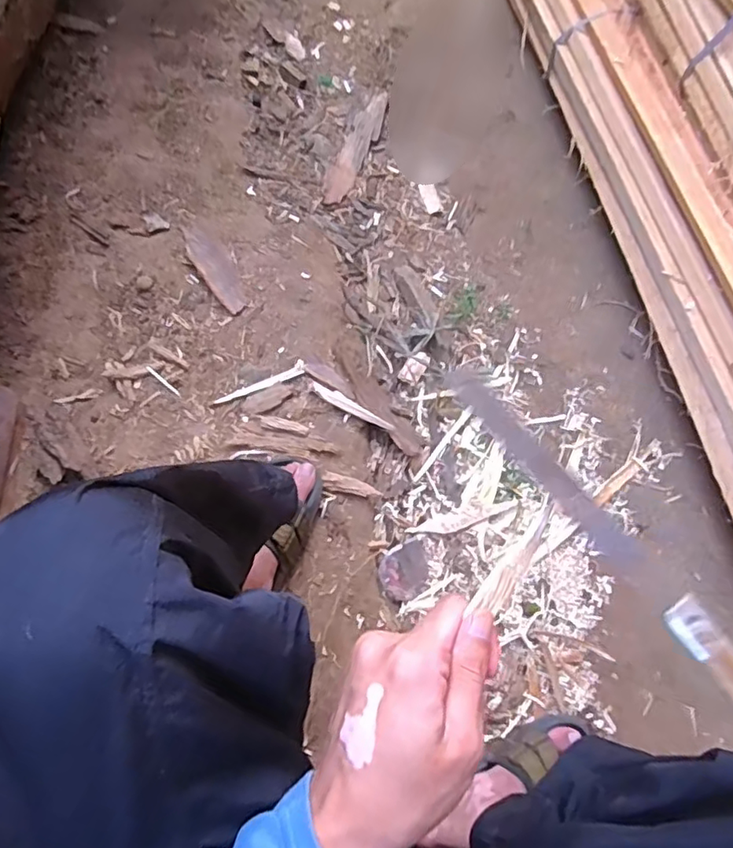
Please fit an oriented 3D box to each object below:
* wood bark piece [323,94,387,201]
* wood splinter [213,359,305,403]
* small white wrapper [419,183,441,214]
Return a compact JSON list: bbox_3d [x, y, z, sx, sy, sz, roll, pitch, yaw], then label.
[{"bbox_3d":[-0.018,-0.514,1.066,0.054,0.012,0.294,17,67,8],"label":"wood bark piece"},{"bbox_3d":[-0.151,-0.058,0.815,0.132,0.007,0.018,-21,76,-7],"label":"wood splinter"},{"bbox_3d":[0.117,-0.411,1.048,0.031,0.008,0.066,-12,75,-5],"label":"small white wrapper"}]

